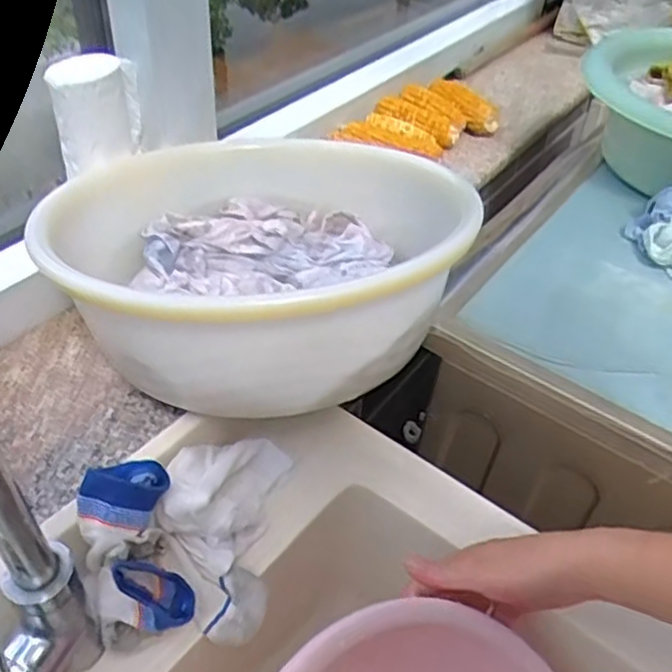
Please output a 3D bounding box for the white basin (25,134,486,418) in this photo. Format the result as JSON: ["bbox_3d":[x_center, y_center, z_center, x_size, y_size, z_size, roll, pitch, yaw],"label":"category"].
[{"bbox_3d":[-0.055,-0.081,0.595,0.310,0.131,0.315,5,43,0],"label":"white basin"}]

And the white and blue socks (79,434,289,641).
[{"bbox_3d":[-0.104,0.138,0.523,0.145,0.085,0.152,-3,44,-8],"label":"white and blue socks"}]

